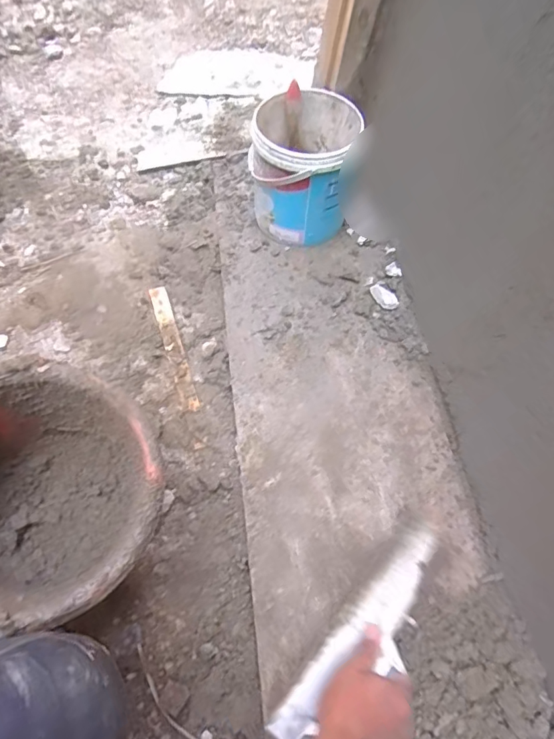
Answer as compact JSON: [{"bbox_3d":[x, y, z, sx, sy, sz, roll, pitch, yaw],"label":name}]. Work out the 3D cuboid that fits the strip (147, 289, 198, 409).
[{"bbox_3d":[-0.174,-0.038,0.805,0.029,0.007,0.234,-14,69,-16],"label":"strip"}]

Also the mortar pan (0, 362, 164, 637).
[{"bbox_3d":[-0.274,0.163,0.562,0.281,0.198,0.257,1,60,-2],"label":"mortar pan"}]

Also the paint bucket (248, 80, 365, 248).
[{"bbox_3d":[0.043,-0.351,0.850,0.167,0.185,0.188,7,59,-4],"label":"paint bucket"}]

